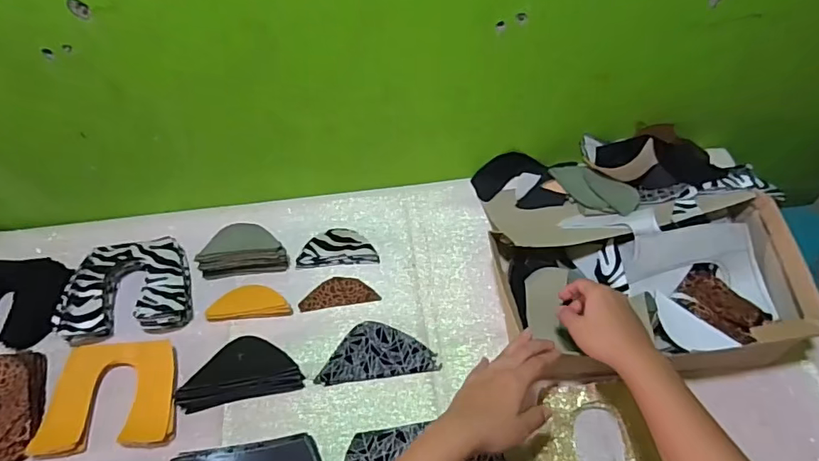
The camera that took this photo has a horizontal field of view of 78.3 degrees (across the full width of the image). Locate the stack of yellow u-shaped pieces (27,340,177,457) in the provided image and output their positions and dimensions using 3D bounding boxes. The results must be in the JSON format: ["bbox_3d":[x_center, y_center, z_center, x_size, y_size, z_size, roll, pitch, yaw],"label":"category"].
[{"bbox_3d":[-0.355,0.197,0.604,0.155,0.026,0.126,-3,55,0],"label":"stack of yellow u-shaped pieces"}]

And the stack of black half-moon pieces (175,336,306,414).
[{"bbox_3d":[-0.210,0.173,0.616,0.143,0.034,0.077,-14,55,-8],"label":"stack of black half-moon pieces"}]

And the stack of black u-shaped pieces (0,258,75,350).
[{"bbox_3d":[-0.557,0.098,0.681,0.167,0.048,0.126,-2,55,1],"label":"stack of black u-shaped pieces"}]

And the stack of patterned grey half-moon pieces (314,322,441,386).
[{"bbox_3d":[-0.042,0.152,0.637,0.143,0.015,0.070,-7,55,-3],"label":"stack of patterned grey half-moon pieces"}]

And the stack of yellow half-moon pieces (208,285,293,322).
[{"bbox_3d":[-0.214,0.095,0.676,0.105,0.017,0.045,-5,55,-2],"label":"stack of yellow half-moon pieces"}]

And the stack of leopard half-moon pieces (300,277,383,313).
[{"bbox_3d":[-0.097,0.084,0.694,0.105,0.005,0.045,-8,55,-4],"label":"stack of leopard half-moon pieces"}]

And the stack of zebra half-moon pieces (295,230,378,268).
[{"bbox_3d":[-0.103,0.024,0.728,0.111,0.013,0.060,-4,55,-1],"label":"stack of zebra half-moon pieces"}]

